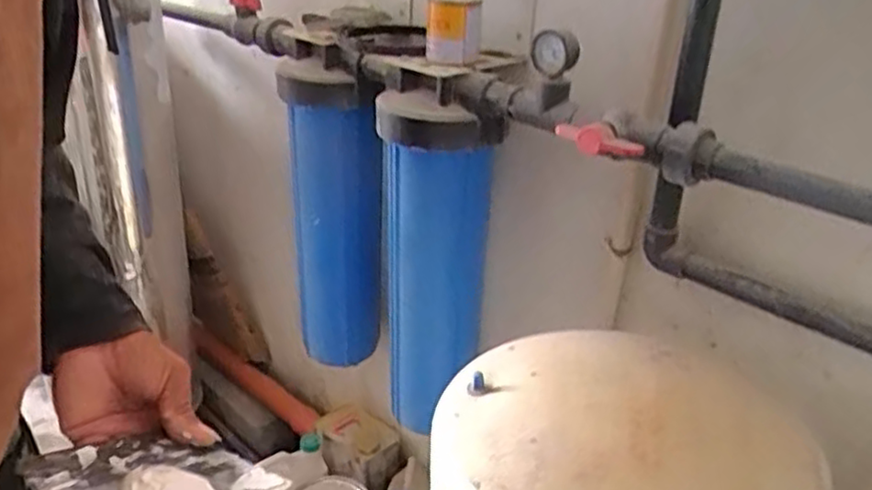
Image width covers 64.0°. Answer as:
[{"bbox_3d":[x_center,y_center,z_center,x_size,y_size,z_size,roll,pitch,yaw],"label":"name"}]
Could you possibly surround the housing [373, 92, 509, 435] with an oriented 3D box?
[{"bbox_3d":[-0.006,0.043,1.045,0.158,0.526,0.145,0,24,-6],"label":"housing"}]

